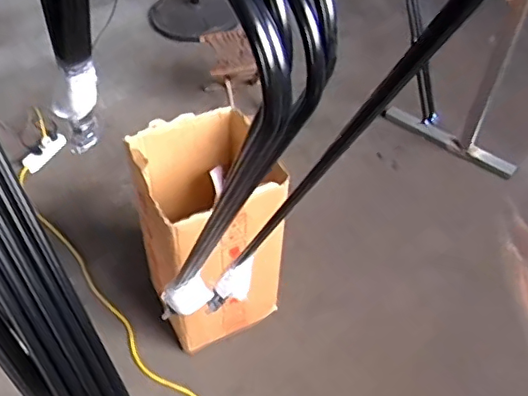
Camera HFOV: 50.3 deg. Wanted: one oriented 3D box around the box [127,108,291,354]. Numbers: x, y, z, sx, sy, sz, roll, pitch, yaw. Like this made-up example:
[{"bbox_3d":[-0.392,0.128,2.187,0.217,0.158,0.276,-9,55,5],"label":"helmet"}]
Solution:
[{"bbox_3d":[-0.137,0.089,1.439,0.320,0.528,0.320,-24,52,-18],"label":"box"}]

